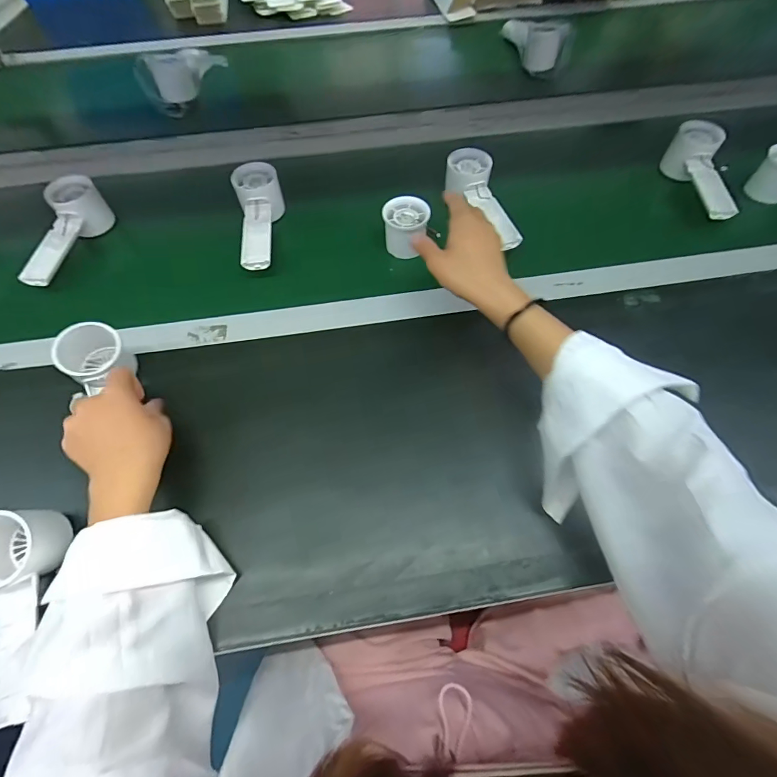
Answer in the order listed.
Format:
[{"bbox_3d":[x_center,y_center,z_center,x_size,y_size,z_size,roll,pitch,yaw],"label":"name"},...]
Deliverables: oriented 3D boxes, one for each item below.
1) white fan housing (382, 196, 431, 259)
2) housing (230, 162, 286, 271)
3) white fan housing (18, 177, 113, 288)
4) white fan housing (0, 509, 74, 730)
[{"bbox_3d":[0.022,-0.201,0.522,0.054,0.049,0.050,4,64,3],"label":"white fan housing"},{"bbox_3d":[-0.161,-0.213,0.535,0.056,0.060,0.160,-10,65,-4],"label":"housing"},{"bbox_3d":[-0.411,-0.186,0.523,0.049,0.072,0.160,10,65,6],"label":"white fan housing"},{"bbox_3d":[-0.298,0.177,0.336,0.052,0.059,0.156,-5,83,-1],"label":"white fan housing"}]

